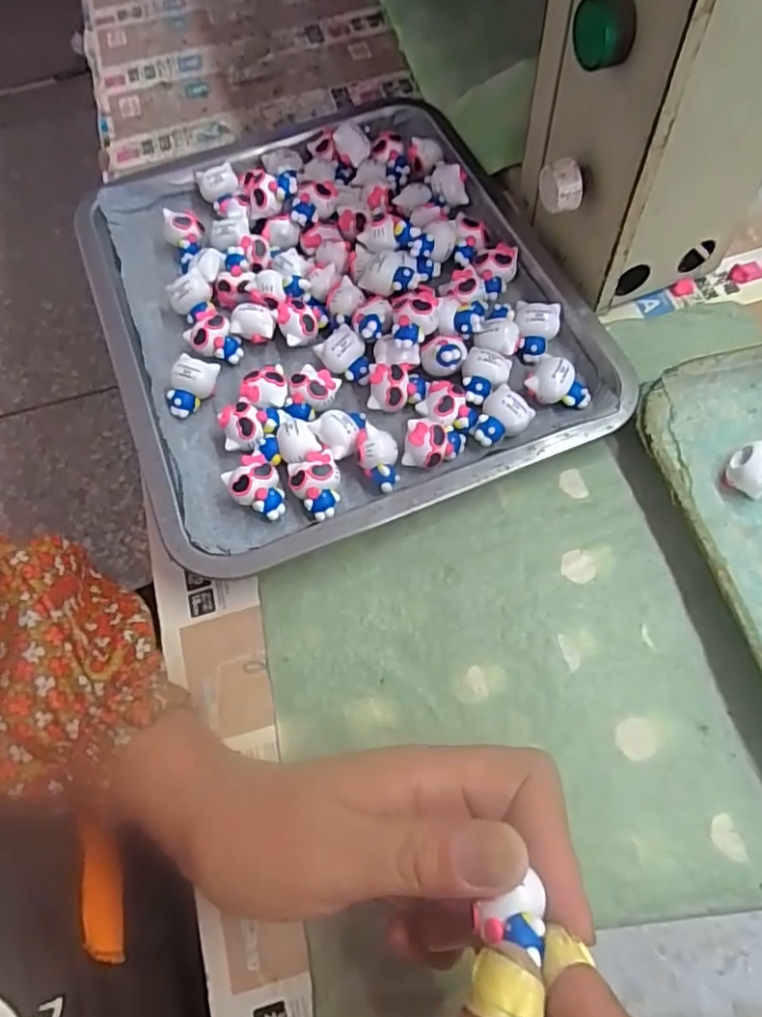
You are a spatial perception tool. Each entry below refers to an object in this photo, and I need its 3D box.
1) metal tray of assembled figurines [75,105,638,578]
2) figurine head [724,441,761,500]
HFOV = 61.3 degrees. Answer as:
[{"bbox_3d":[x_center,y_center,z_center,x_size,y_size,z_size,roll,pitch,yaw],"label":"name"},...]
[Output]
[{"bbox_3d":[-0.032,-0.130,0.388,0.261,0.033,0.309,-22,66,-6],"label":"metal tray of assembled figurines"},{"bbox_3d":[0.182,-0.019,0.315,0.021,0.021,0.018,37,73,19],"label":"figurine head"}]

